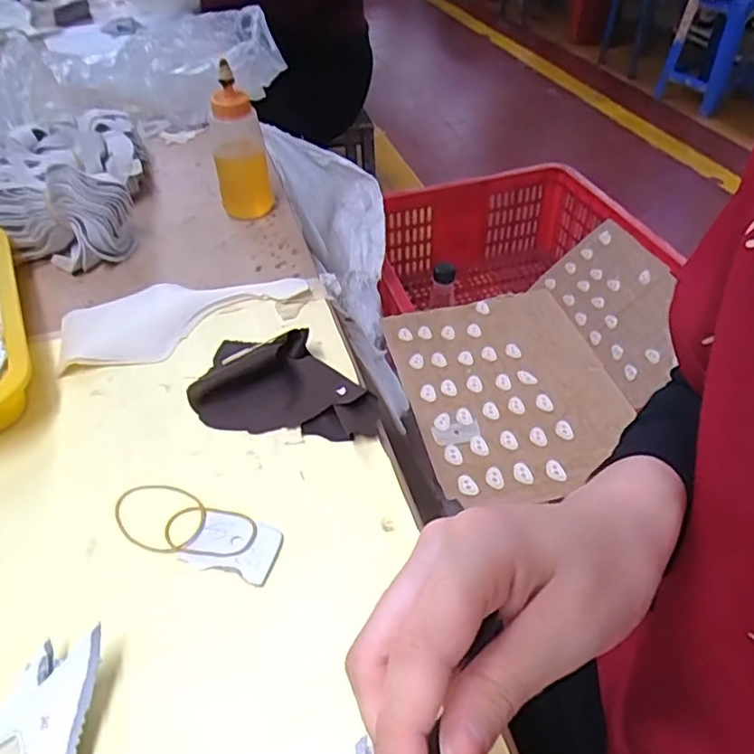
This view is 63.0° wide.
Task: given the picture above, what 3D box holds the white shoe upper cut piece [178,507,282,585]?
[{"bbox_3d":[-0.082,0.095,0.354,0.052,0.004,0.037,10,44,15],"label":"white shoe upper cut piece"}]

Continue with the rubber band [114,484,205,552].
[{"bbox_3d":[-0.129,0.082,0.367,0.059,0.004,0.045,17,47,22],"label":"rubber band"}]

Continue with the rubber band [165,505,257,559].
[{"bbox_3d":[-0.097,0.089,0.360,0.054,0.004,0.035,3,43,8],"label":"rubber band"}]

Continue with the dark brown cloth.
[{"bbox_3d":[-0.064,0.001,0.431,0.137,0.025,0.080,13,45,15],"label":"dark brown cloth"}]

